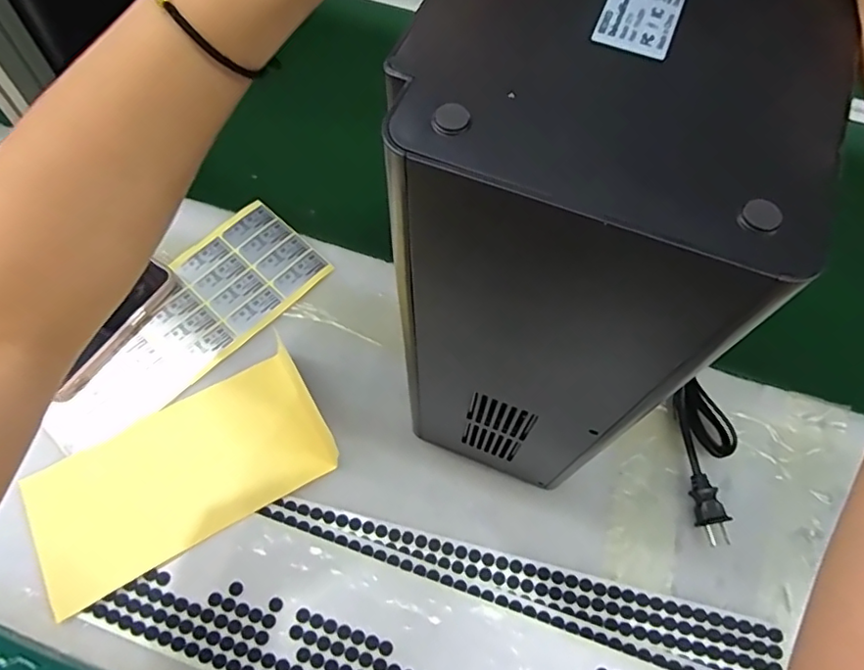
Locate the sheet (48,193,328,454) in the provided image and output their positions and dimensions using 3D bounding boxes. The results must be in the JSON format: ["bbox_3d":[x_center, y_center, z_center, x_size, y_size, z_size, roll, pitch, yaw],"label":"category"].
[{"bbox_3d":[-0.231,-0.013,0.530,0.116,0.006,0.271,41,69,15],"label":"sheet"}]

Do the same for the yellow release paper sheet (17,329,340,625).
[{"bbox_3d":[-0.203,0.113,0.468,0.231,0.014,0.118,-27,66,-16],"label":"yellow release paper sheet"}]

